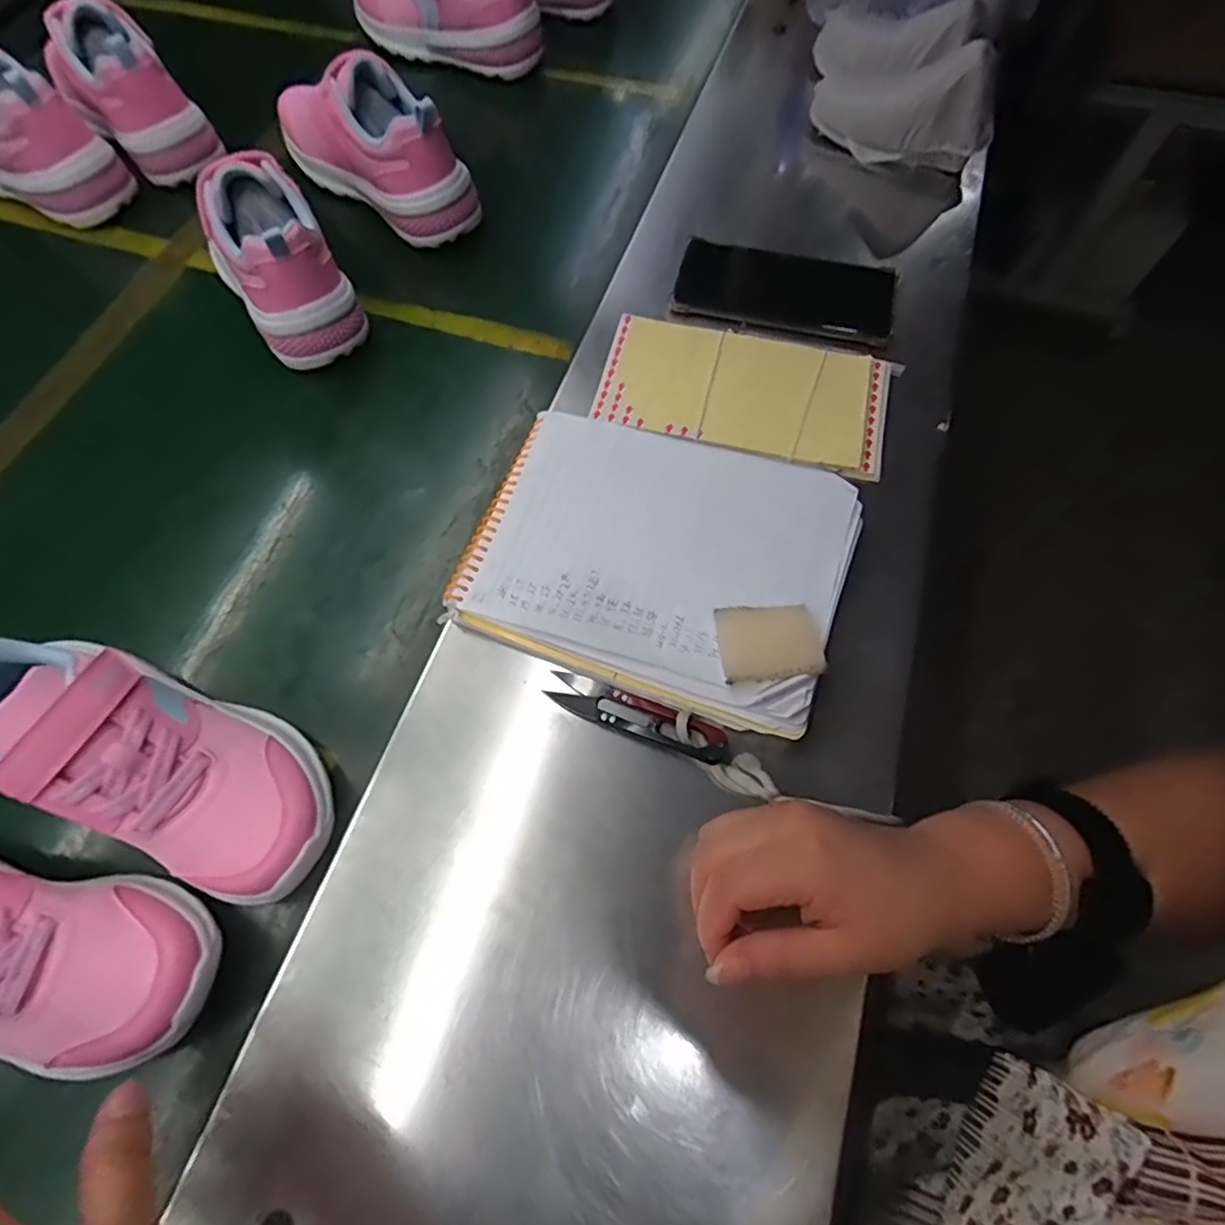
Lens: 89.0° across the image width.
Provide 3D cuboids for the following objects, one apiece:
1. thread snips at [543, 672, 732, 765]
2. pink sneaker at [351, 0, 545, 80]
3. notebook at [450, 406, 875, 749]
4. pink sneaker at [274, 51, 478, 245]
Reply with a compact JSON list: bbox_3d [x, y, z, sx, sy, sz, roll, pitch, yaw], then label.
[{"bbox_3d":[0.014,0.056,0.339,0.101,0.019,0.023,22,64,7],"label":"thread snips"},{"bbox_3d":[-0.163,-0.607,0.614,0.197,0.108,0.068,20,64,7],"label":"pink sneaker"},{"bbox_3d":[0.026,-0.036,0.370,0.213,0.012,0.160,19,72,10],"label":"notebook"},{"bbox_3d":[-0.204,-0.397,0.515,0.193,0.096,0.061,34,67,13],"label":"pink sneaker"}]

